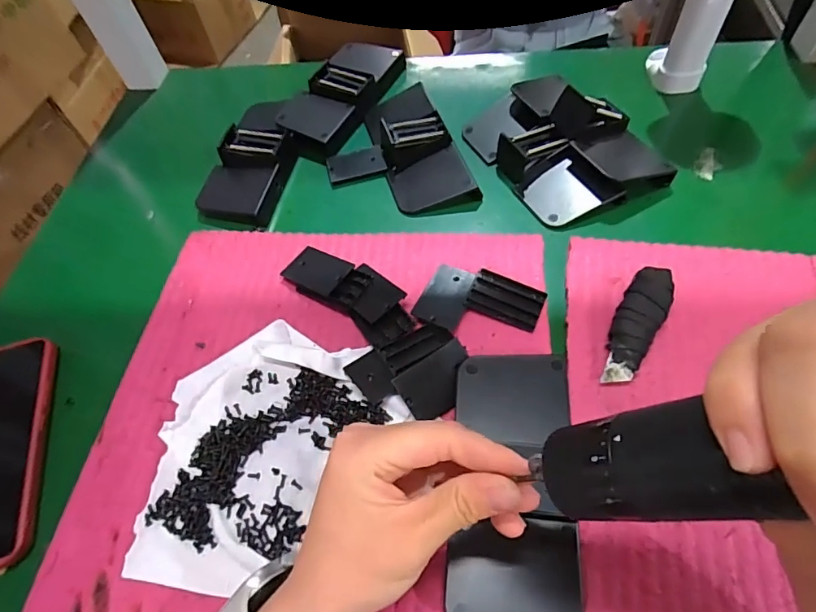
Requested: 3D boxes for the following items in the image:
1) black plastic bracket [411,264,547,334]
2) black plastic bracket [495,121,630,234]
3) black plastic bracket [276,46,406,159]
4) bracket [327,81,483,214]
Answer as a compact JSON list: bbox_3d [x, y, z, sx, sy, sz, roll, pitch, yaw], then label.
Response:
[{"bbox_3d":[0.054,-0.001,0.360,0.085,0.009,0.058,20,62,18],"label":"black plastic bracket"},{"bbox_3d":[0.129,-0.117,0.420,0.063,0.030,0.098,-25,59,-9],"label":"black plastic bracket"},{"bbox_3d":[-0.068,-0.229,0.519,0.078,0.037,0.172,24,64,20],"label":"black plastic bracket"},{"bbox_3d":[-0.017,-0.149,0.459,0.116,0.030,0.162,-19,58,-6],"label":"bracket"}]

